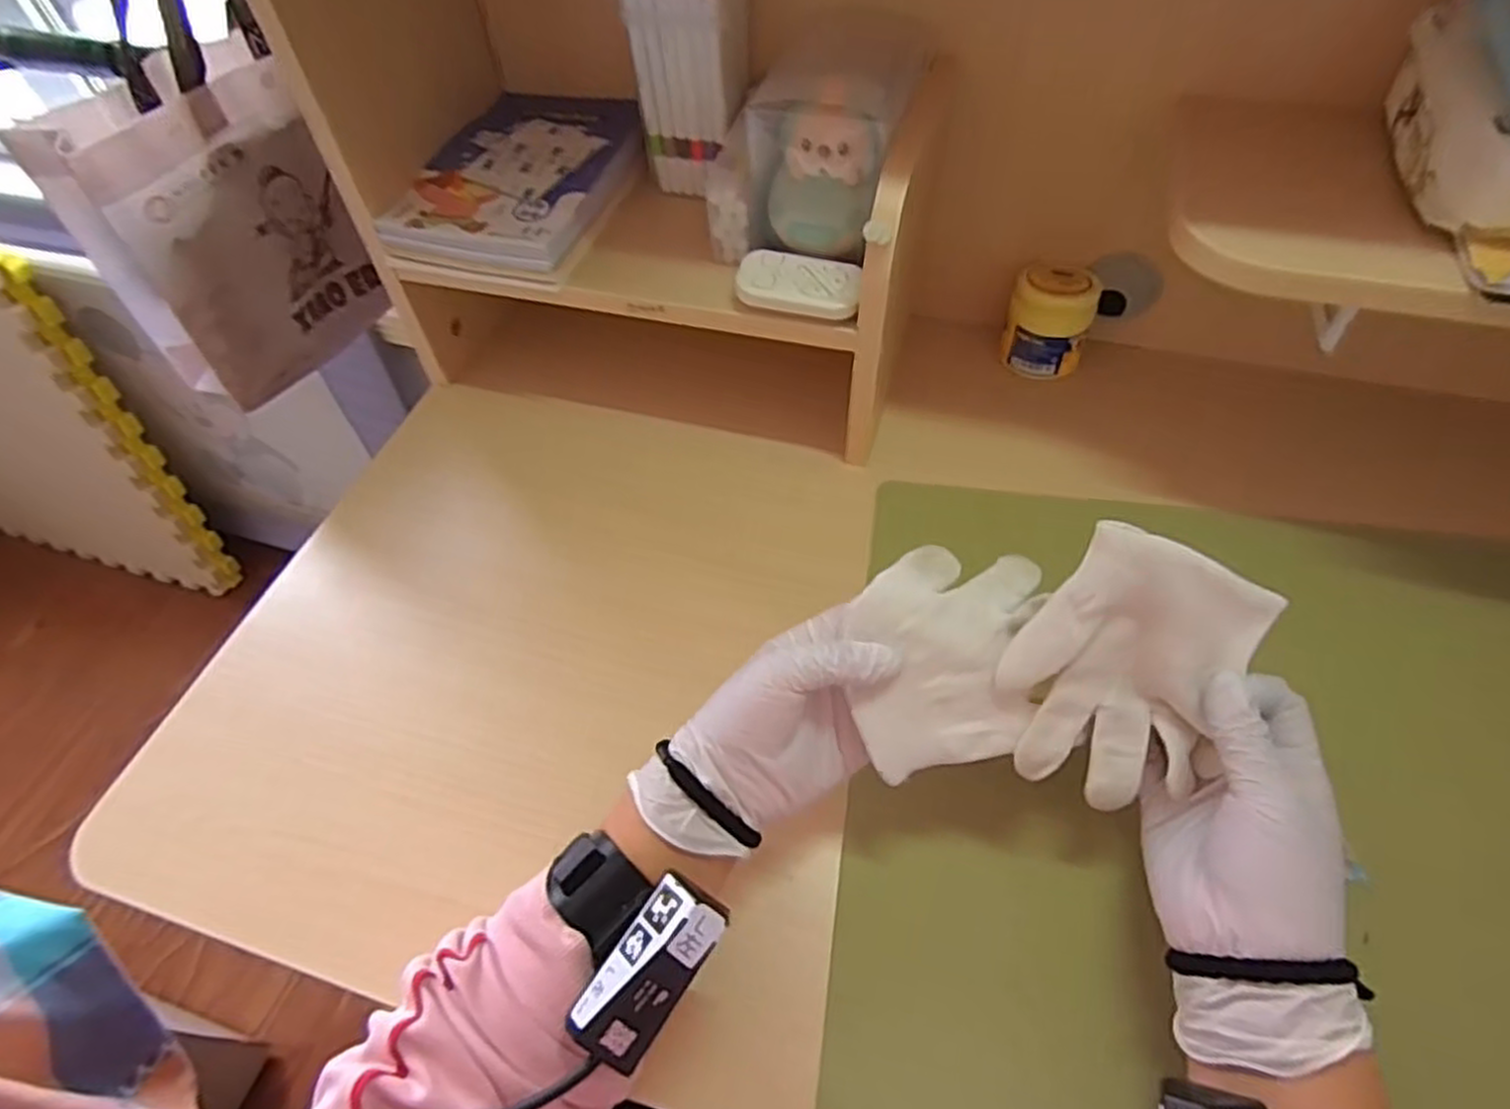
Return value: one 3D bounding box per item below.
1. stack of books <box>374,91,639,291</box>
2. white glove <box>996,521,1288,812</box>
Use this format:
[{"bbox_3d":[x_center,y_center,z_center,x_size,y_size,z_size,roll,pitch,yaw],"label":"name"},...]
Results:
[{"bbox_3d":[-0.163,-0.272,0.567,0.141,0.042,0.196,15,55,14],"label":"stack of books"},{"bbox_3d":[0.164,0.052,0.354,0.090,0.120,0.018,23,19,7],"label":"white glove"}]

